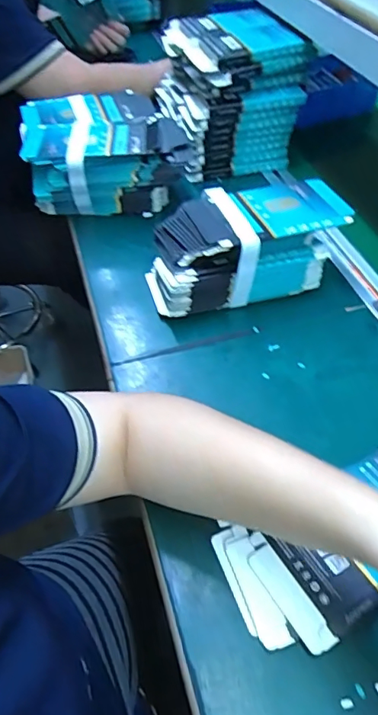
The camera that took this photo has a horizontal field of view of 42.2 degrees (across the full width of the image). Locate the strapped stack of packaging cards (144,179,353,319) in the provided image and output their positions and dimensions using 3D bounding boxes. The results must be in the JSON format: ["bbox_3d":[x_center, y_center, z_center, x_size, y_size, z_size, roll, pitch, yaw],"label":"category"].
[{"bbox_3d":[0.064,-0.126,0.557,0.223,0.091,0.109,-11,50,-8],"label":"strapped stack of packaging cards"}]

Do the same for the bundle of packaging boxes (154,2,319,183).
[{"bbox_3d":[0.061,-0.407,0.745,0.171,0.163,0.229,-11,50,-8],"label":"bundle of packaging boxes"}]

